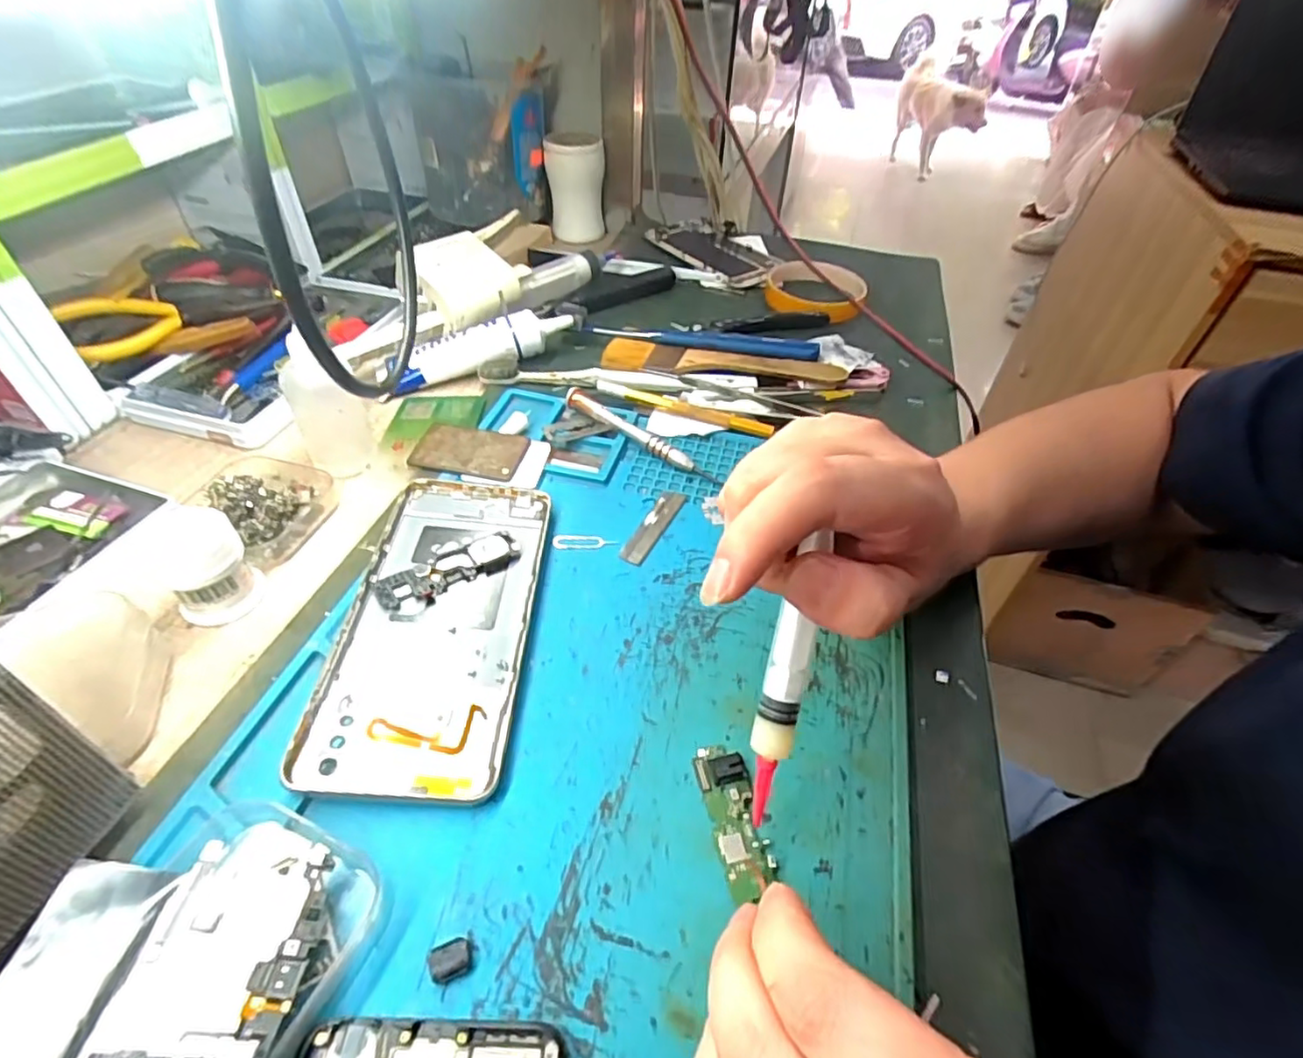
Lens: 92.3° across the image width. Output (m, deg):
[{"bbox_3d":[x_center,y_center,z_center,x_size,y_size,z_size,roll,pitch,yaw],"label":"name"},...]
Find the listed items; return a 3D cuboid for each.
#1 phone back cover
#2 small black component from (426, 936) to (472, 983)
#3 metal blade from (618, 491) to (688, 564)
[{"bbox_3d":[-0.092,0.037,0.276,0.074,0.011,0.159,3,45,-1],"label":"phone back cover"},{"bbox_3d":[-0.061,0.131,0.189,0.012,0.004,0.010,-12,47,-15],"label":"small black component"},{"bbox_3d":[0.001,-0.002,0.327,0.014,0.004,0.054,20,51,15],"label":"metal blade"}]

